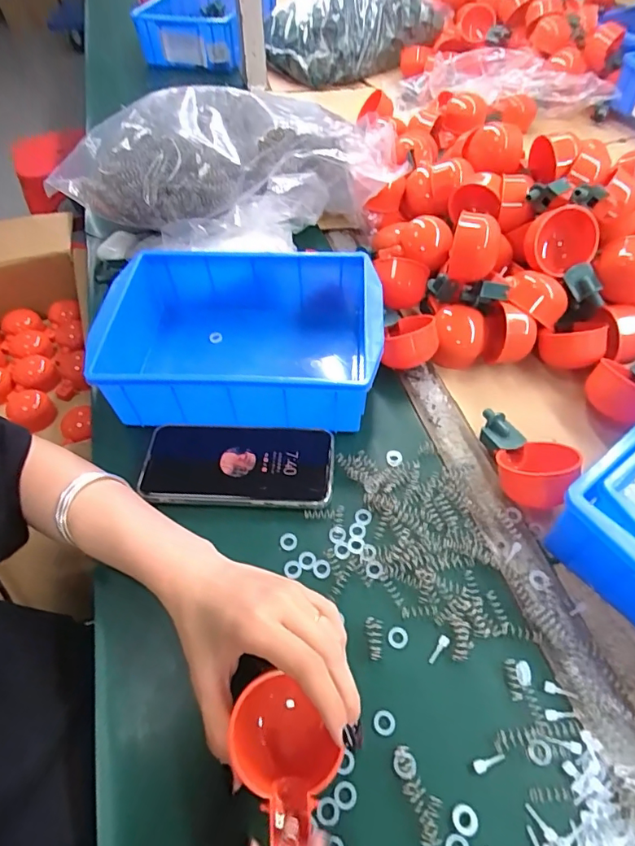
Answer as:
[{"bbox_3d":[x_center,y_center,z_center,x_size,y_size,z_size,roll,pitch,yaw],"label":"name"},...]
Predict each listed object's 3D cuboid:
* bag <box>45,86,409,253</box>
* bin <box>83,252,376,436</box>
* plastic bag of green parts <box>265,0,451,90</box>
[{"bbox_3d":[-0.090,-0.286,0.554,0.353,0.092,0.187,12,55,11],"label":"bag"},{"bbox_3d":[-0.071,-0.078,0.481,0.258,0.085,0.176,0,54,2],"label":"bin"},{"bbox_3d":[0.079,-0.769,0.957,0.348,0.131,0.162,-15,53,-8],"label":"plastic bag of green parts"}]

